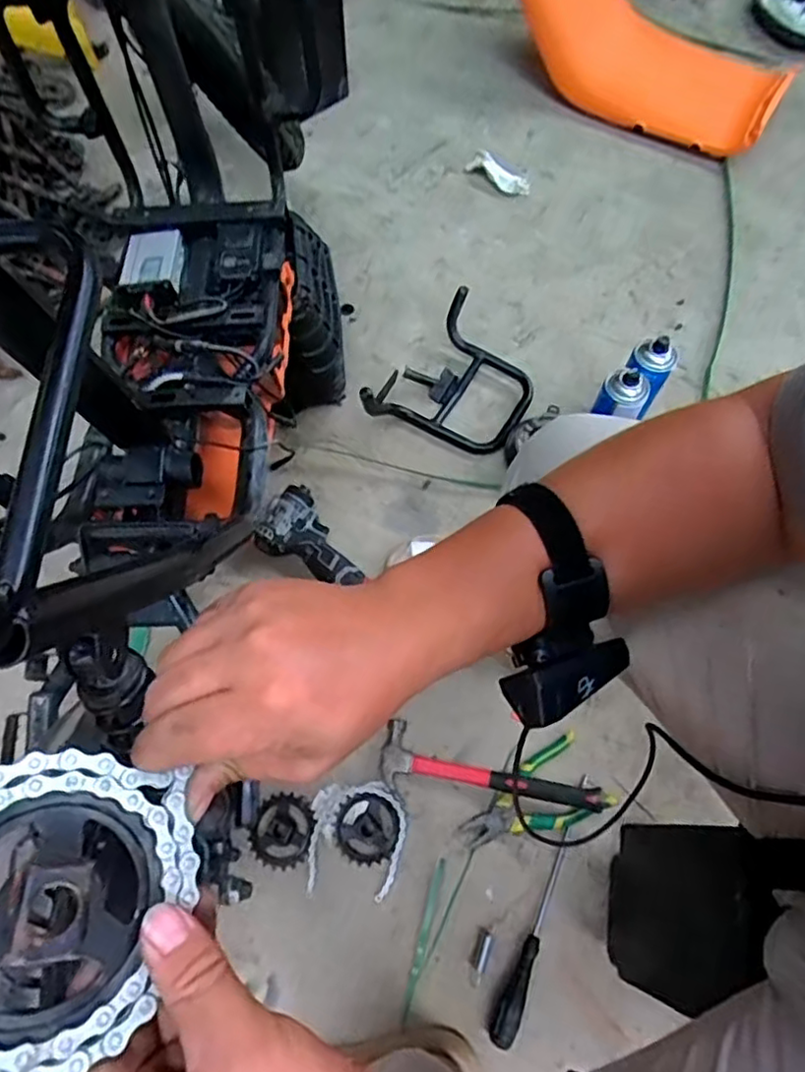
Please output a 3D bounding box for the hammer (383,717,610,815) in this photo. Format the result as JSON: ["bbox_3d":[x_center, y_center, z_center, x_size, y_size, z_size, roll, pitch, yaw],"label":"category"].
[{"bbox_3d":[0.110,0.301,0.798,0.273,0.034,0.079,13,66,5],"label":"hammer"}]

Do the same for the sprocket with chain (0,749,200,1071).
[{"bbox_3d":[-0.127,0.132,0.226,0.097,0.021,0.103,15,60,-28],"label":"sprocket with chain"}]

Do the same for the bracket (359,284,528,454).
[{"bbox_3d":[0.080,-0.221,0.939,0.188,0.140,0.247,31,69,12],"label":"bracket"}]

